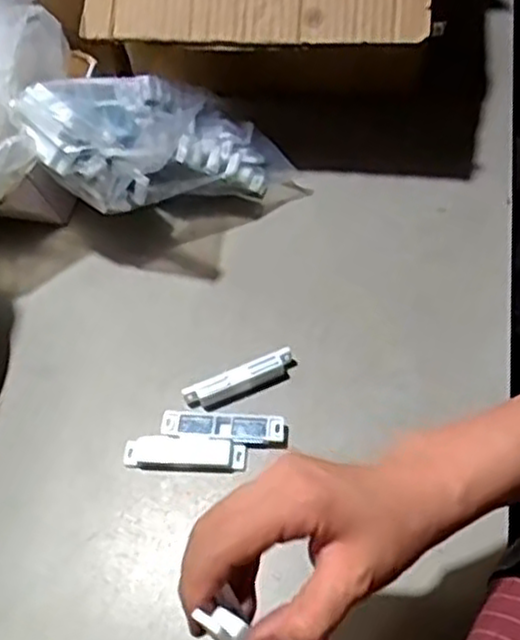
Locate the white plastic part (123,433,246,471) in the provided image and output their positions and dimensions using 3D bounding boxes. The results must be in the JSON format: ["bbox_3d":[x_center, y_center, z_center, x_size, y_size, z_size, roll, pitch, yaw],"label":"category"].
[{"bbox_3d":[-0.058,0.102,0.569,0.092,0.010,0.025,1,59,3],"label":"white plastic part"}]

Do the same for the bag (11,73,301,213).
[{"bbox_3d":[-0.090,-0.163,0.664,0.241,0.079,0.101,-1,54,-31],"label":"bag"}]

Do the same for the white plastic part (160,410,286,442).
[{"bbox_3d":[-0.029,0.084,0.582,0.096,0.010,0.020,4,59,5],"label":"white plastic part"}]

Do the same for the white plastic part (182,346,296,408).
[{"bbox_3d":[-0.016,0.049,0.597,0.092,0.021,0.019,-21,60,-10],"label":"white plastic part"}]

